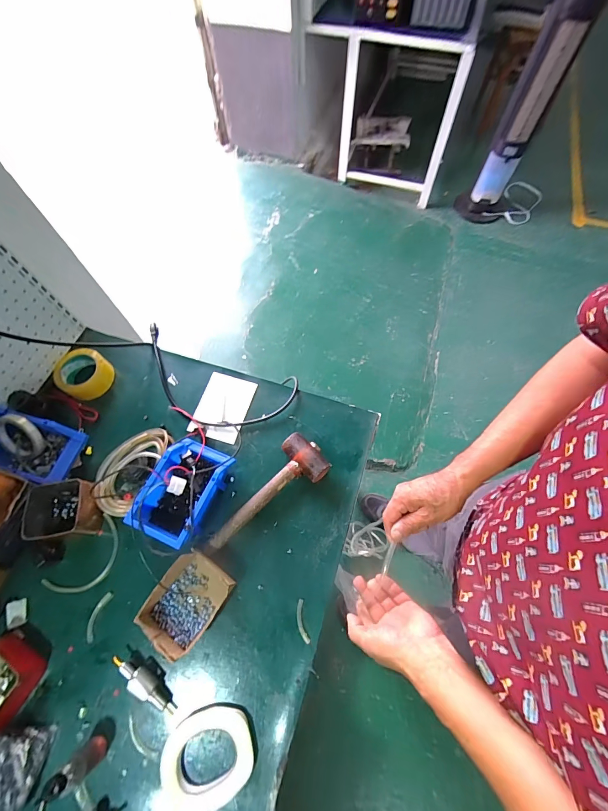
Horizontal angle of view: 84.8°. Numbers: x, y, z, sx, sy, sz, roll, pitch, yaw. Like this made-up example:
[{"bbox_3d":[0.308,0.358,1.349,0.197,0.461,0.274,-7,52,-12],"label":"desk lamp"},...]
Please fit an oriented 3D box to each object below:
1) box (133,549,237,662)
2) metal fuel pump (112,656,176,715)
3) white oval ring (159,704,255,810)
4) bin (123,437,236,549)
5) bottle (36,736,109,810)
[{"bbox_3d":[-0.198,0.329,0.562,0.111,0.050,0.140,32,70,14],"label":"box"},{"bbox_3d":[-0.251,0.438,0.524,0.122,0.024,0.026,39,72,4],"label":"metal fuel pump"},{"bbox_3d":[-0.145,0.523,0.495,0.134,0.019,0.108,-18,67,-6],"label":"white oval ring"},{"bbox_3d":[-0.219,0.159,0.619,0.122,0.072,0.188,21,68,10],"label":"bin"},{"bbox_3d":[-0.319,0.507,0.460,0.037,0.104,0.032,-37,70,-14],"label":"bottle"}]

